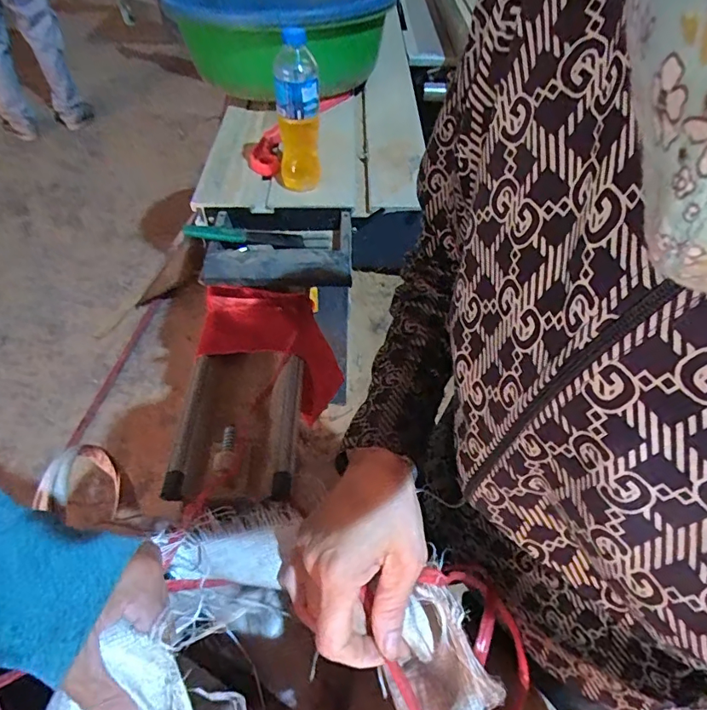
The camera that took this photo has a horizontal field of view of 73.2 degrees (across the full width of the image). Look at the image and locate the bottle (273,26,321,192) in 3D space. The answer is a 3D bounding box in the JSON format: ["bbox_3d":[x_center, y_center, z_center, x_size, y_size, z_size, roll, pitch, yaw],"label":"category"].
[{"bbox_3d":[-0.081,-0.357,0.718,0.062,0.210,0.066,2,49,0],"label":"bottle"}]

